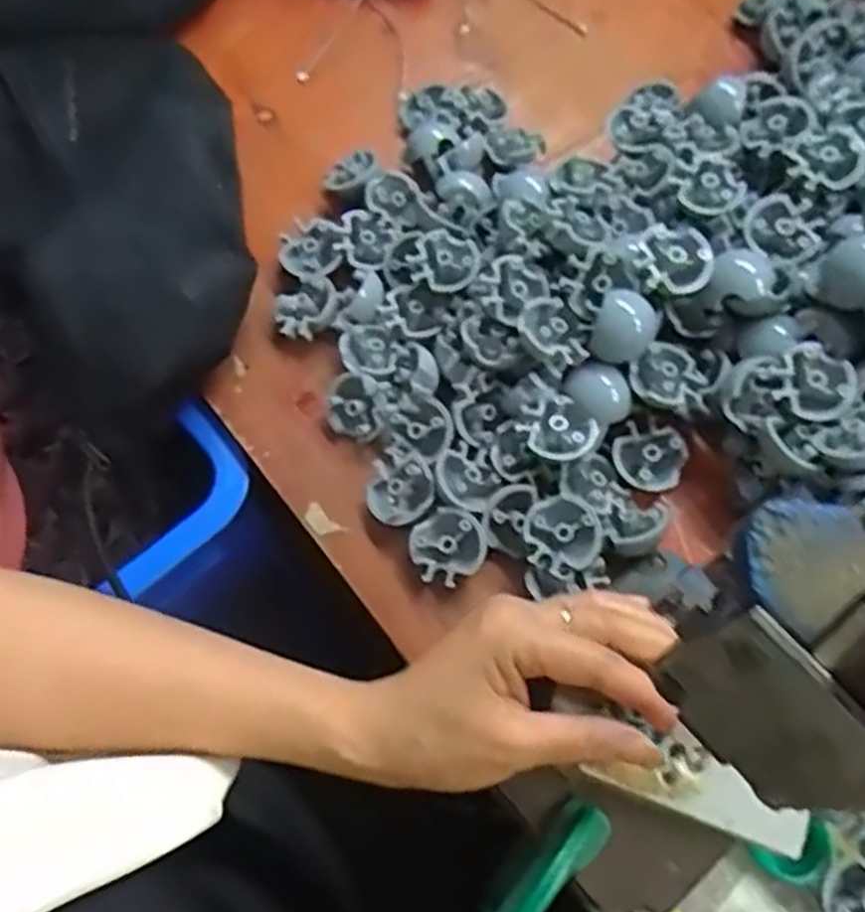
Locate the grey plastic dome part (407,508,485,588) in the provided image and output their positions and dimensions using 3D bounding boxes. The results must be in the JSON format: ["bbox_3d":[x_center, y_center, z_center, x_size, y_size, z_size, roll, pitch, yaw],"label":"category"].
[{"bbox_3d":[0.008,0.047,0.396,0.036,0.024,0.034,0,68,1],"label":"grey plastic dome part"}]

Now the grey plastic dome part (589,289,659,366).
[{"bbox_3d":[0.097,-0.065,0.397,0.029,0.017,0.035,21,69,9],"label":"grey plastic dome part"}]

